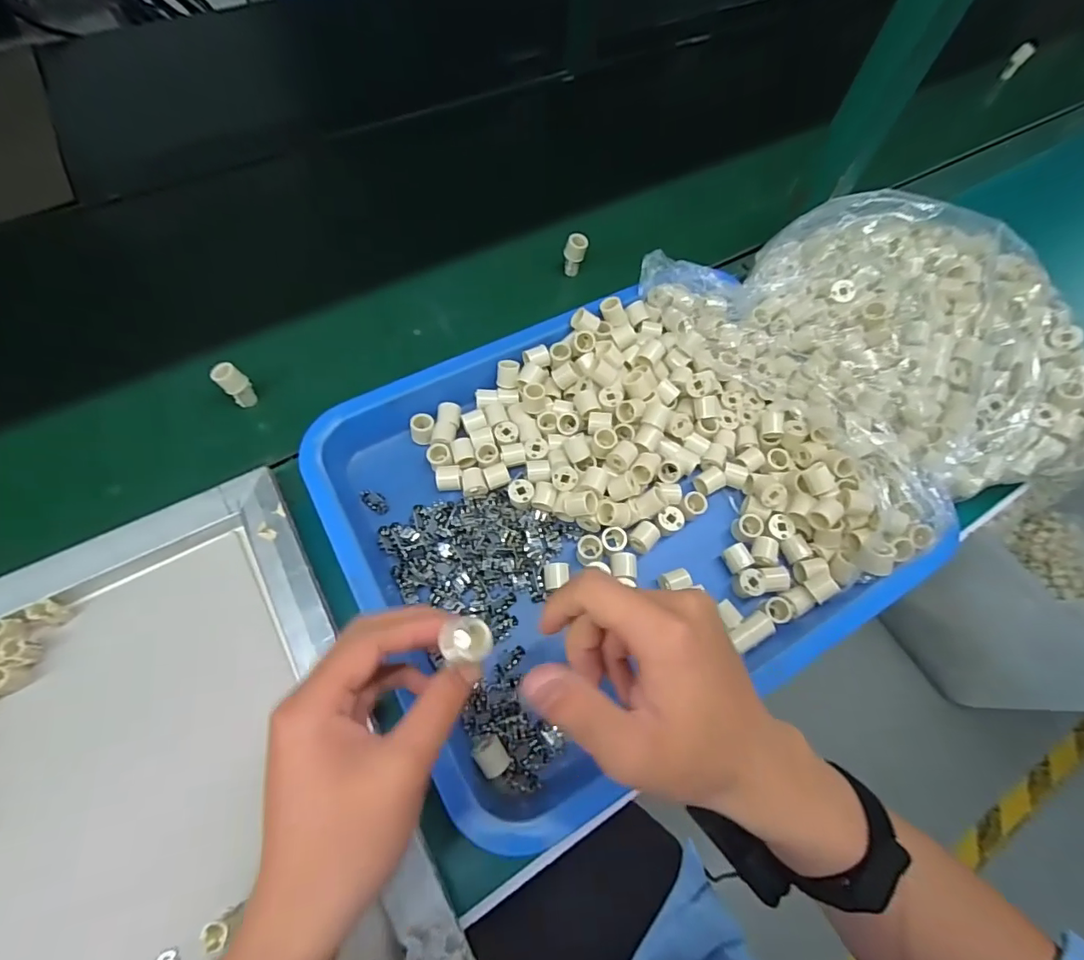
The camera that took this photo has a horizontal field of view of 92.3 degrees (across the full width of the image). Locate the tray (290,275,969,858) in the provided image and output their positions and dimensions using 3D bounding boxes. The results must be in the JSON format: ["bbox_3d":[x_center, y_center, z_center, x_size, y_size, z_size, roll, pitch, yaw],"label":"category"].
[{"bbox_3d":[0.049,0.015,0.409,0.393,0.048,0.341,-27,68,-16],"label":"tray"}]

